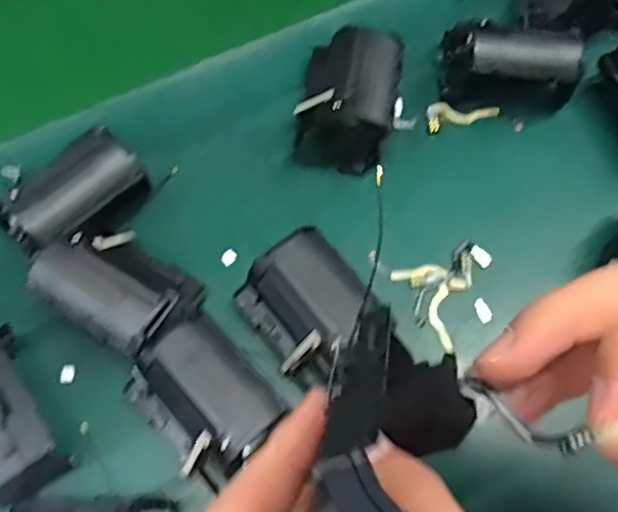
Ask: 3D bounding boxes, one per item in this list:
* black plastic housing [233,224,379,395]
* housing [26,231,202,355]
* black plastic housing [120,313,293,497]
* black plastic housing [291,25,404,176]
[{"bbox_3d":[0.000,0.025,0.298,0.049,0.039,0.060,-34,71,-15],"label":"black plastic housing"},{"bbox_3d":[-0.088,0.017,0.298,0.064,0.040,0.050,32,69,13],"label":"housing"},{"bbox_3d":[-0.046,0.065,0.279,0.049,0.040,0.063,-37,72,-16],"label":"black plastic housing"},{"bbox_3d":[0.021,-0.087,0.341,0.050,0.044,0.069,11,66,4],"label":"black plastic housing"}]

